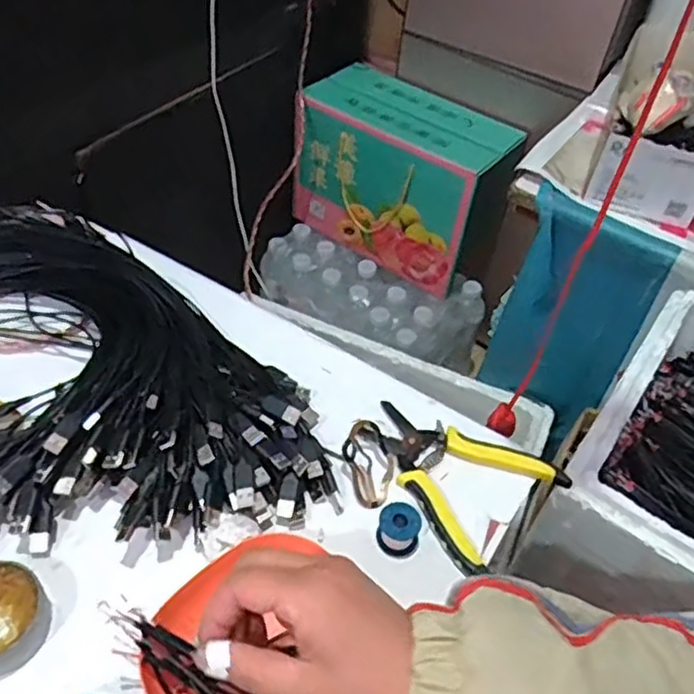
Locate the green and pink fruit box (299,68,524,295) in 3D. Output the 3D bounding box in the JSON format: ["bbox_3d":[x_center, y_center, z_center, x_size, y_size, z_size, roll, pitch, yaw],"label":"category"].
[{"bbox_3d":[0.091,-0.277,1.132,0.328,0.235,0.158,31,51,20],"label":"green and pink fruit box"}]

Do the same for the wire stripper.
[{"bbox_3d":[0.079,0.095,0.543,0.147,0.020,0.114,37,54,25],"label":"wire stripper"}]

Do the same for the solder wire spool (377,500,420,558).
[{"bbox_3d":[0.037,0.132,0.496,0.029,0.028,0.029,4,47,-4],"label":"solder wire spool"}]

